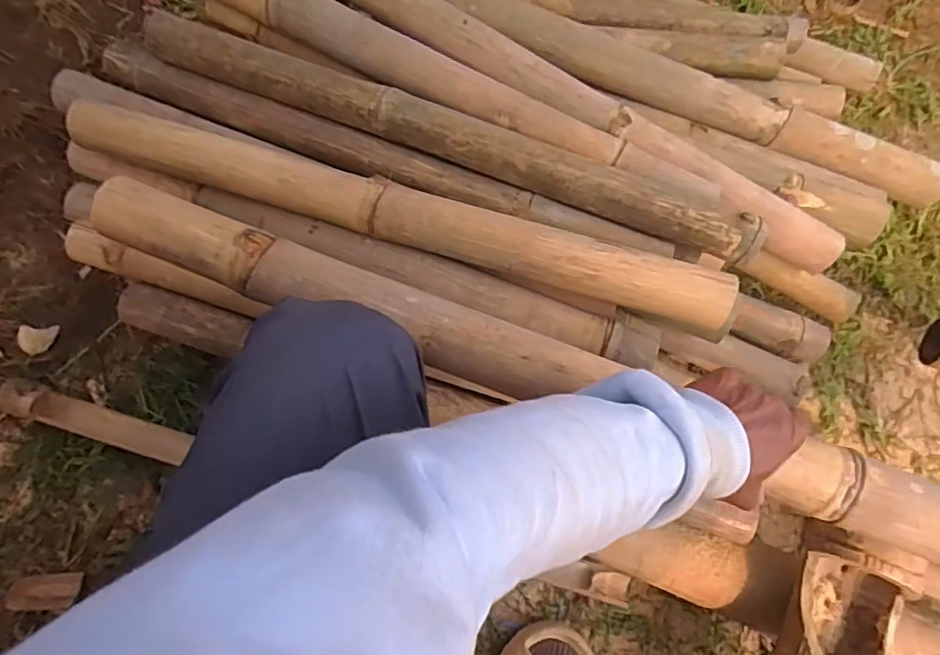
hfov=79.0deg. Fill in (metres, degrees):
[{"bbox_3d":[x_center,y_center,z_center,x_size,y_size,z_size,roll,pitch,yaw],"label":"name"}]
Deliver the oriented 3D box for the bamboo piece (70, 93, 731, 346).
[{"bbox_3d":[-0.100,-0.127,0.576,0.733,0.047,0.064,18,69,4],"label":"bamboo piece"}]

